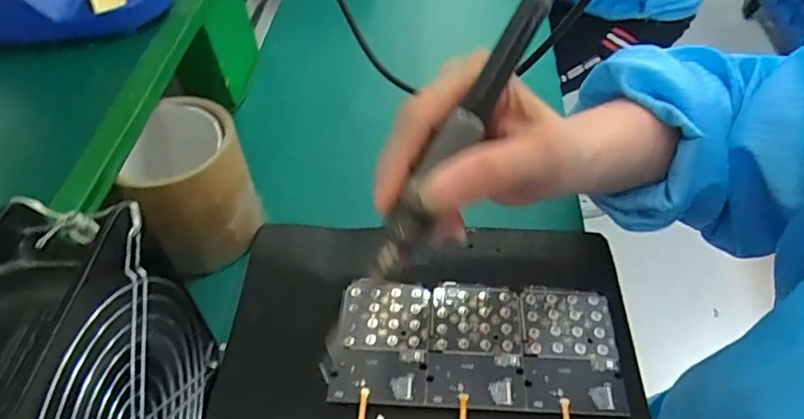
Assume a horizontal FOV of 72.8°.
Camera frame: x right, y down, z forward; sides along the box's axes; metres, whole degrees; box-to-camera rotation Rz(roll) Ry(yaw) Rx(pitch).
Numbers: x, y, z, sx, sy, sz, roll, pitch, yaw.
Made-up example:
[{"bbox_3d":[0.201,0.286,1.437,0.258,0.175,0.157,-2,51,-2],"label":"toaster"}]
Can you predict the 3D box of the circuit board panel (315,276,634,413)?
[{"bbox_3d":[0.043,0.079,0.326,0.164,0.010,0.077,1,48,5],"label":"circuit board panel"}]

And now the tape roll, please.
[{"bbox_3d":[-0.143,-0.015,0.371,0.077,0.087,0.084,-2,48,2],"label":"tape roll"}]

